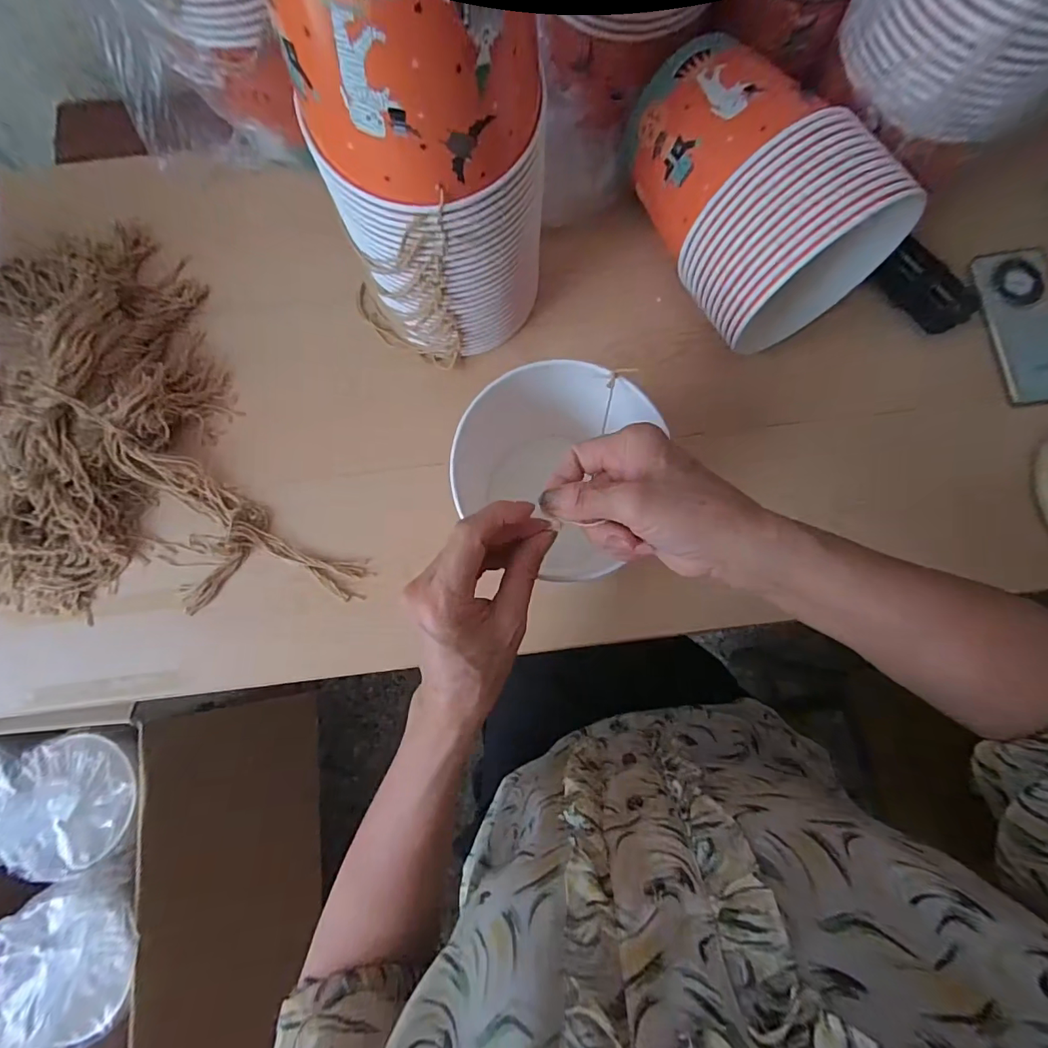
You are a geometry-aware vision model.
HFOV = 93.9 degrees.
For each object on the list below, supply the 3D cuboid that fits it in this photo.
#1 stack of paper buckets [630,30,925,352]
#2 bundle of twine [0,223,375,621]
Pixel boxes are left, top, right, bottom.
[{"bbox_3d":[0.194,-0.286,0.439,0.146,0.154,0.239,-40,82,-5],"label":"stack of paper buckets"},{"bbox_3d":[-0.422,-0.070,0.470,0.329,0.060,0.481,-31,81,-4],"label":"bundle of twine"}]

